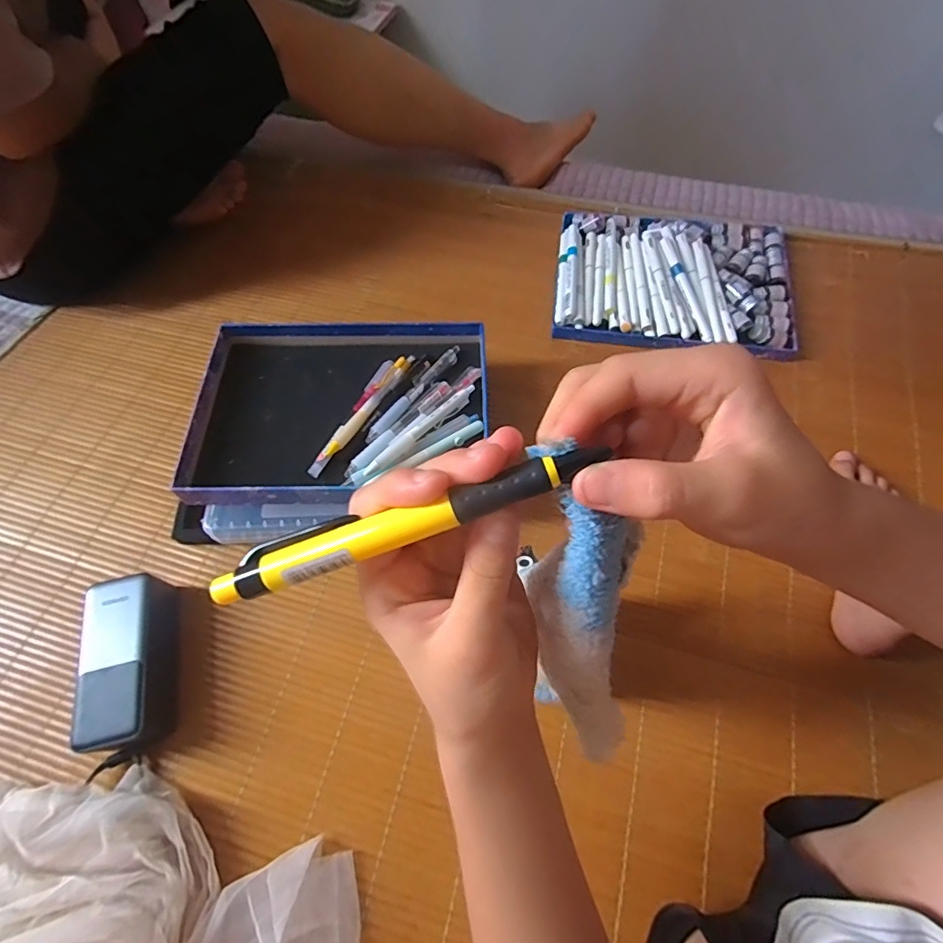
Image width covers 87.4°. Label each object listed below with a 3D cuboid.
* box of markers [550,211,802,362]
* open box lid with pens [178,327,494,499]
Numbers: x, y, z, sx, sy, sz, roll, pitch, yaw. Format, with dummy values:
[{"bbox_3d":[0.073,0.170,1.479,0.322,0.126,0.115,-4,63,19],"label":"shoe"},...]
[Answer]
[{"bbox_3d":[0.244,-0.239,0.605,0.275,0.043,0.197,6,62,4],"label":"box of markers"},{"bbox_3d":[-0.118,-0.065,0.473,0.268,0.037,0.197,-2,62,0],"label":"open box lid with pens"}]

